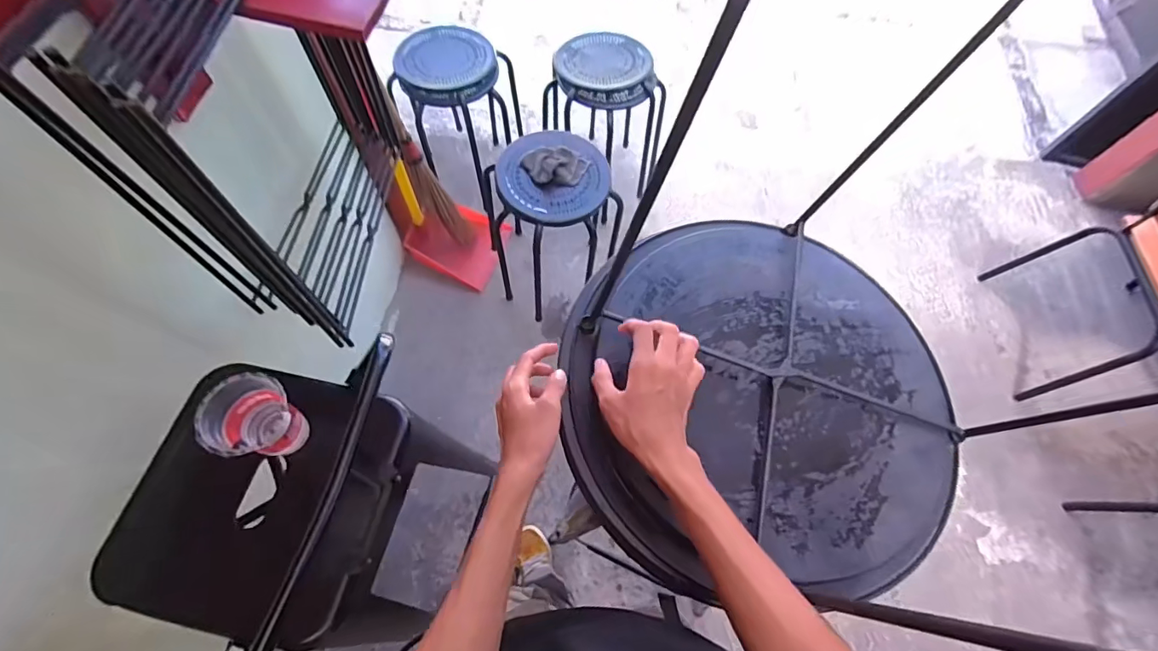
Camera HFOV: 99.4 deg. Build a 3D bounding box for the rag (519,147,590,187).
[{"bbox_3d":[-0.057,-0.389,1.211,0.159,0.043,0.086,-2,65,-3],"label":"rag"}]

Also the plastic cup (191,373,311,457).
[{"bbox_3d":[-0.376,0.120,0.585,0.084,0.110,0.088,1,65,-2],"label":"plastic cup"}]

